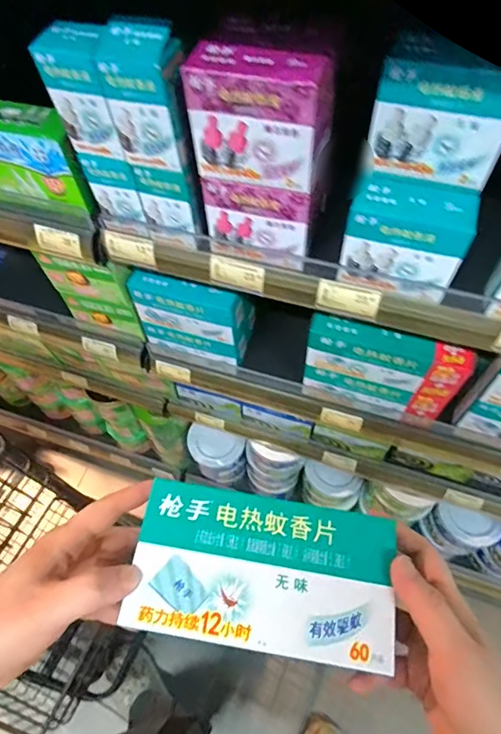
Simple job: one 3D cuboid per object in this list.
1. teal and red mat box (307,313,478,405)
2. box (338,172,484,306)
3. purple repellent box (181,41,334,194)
[{"bbox_3d":[0.185,-0.009,0.612,0.207,0.100,0.038,18,61,13],"label":"teal and red mat box"},{"bbox_3d":[0.155,-0.128,0.446,0.111,0.098,0.052,15,60,11],"label":"box"},{"bbox_3d":[0.008,-0.219,0.395,0.116,0.102,0.045,11,59,9],"label":"purple repellent box"}]

